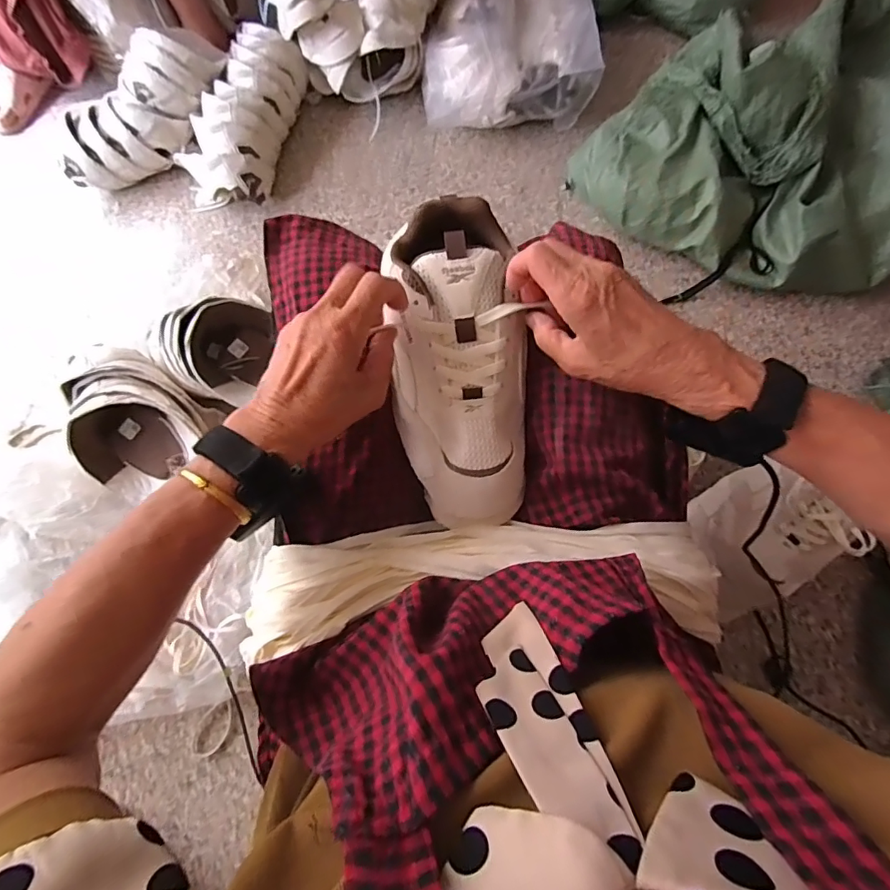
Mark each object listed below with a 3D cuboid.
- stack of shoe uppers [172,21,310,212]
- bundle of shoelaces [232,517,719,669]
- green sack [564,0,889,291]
[{"bbox_3d":[-0.411,-0.668,1.020,0.173,0.123,0.379,17,82,6],"label":"stack of shoe uppers"},{"bbox_3d":[0.029,0.102,0.372,0.361,0.051,0.096,-3,69,-2],"label":"bundle of shoelaces"},{"bbox_3d":[0.565,-0.532,0.895,0.605,0.246,0.427,3,69,1],"label":"green sack"}]

